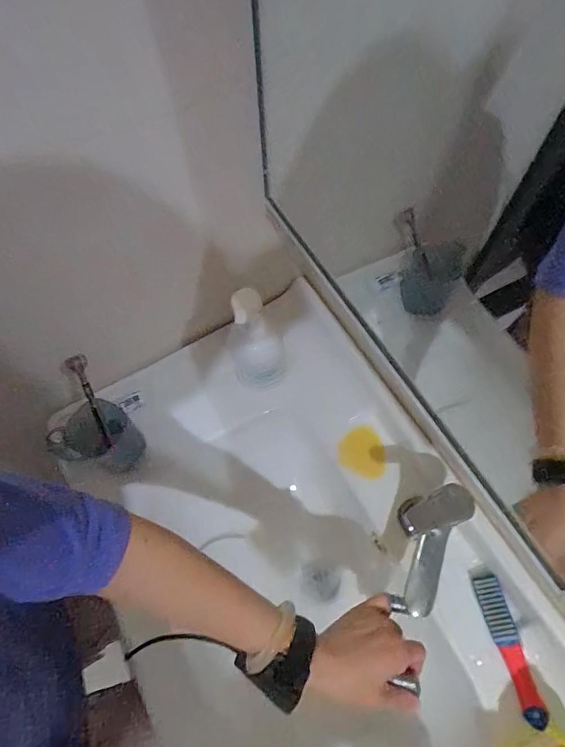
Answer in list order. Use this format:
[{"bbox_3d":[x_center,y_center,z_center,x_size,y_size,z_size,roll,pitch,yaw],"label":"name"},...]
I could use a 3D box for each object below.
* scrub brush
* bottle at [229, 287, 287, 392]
[{"bbox_3d":[0.266,0.320,0.480,0.029,0.026,0.149,-14,64,-5],"label":"scrub brush"},{"bbox_3d":[-0.038,-0.038,0.578,0.073,0.182,0.067,-17,64,-7],"label":"bottle"}]

